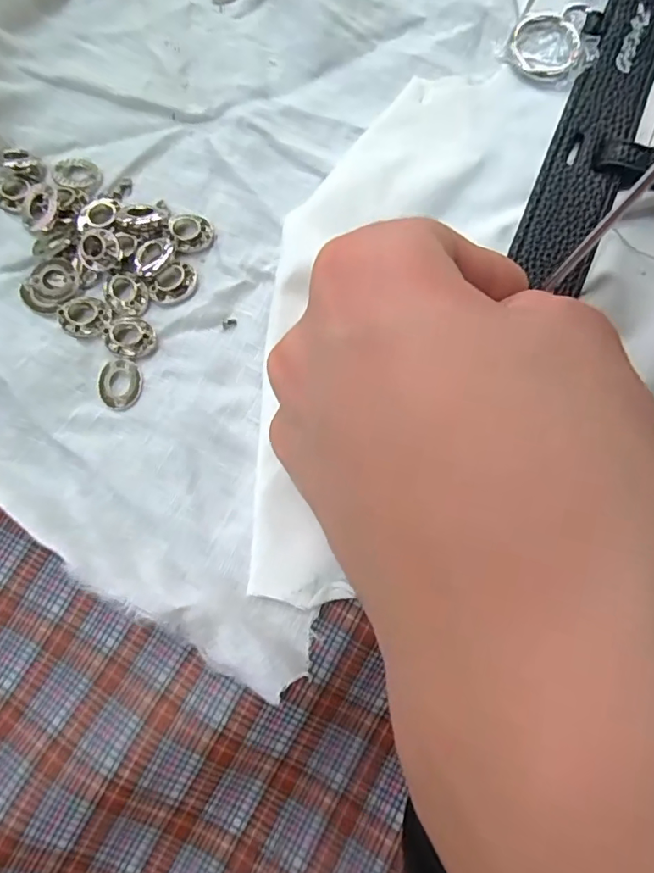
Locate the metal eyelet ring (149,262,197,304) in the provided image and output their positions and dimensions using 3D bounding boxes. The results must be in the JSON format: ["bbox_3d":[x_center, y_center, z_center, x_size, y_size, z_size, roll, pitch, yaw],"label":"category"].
[{"bbox_3d":[-0.052,-0.052,0.175,0.013,0.004,0.015,17,79,3],"label":"metal eyelet ring"}]

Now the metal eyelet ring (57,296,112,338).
[{"bbox_3d":[-0.082,-0.040,0.173,0.017,0.006,0.014,17,79,3],"label":"metal eyelet ring"}]

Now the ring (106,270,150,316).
[{"bbox_3d":[-0.067,-0.048,0.174,0.014,0.004,0.014,0,79,0],"label":"ring"}]

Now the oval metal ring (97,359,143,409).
[{"bbox_3d":[-0.068,-0.018,0.167,0.014,0.004,0.016,6,79,1],"label":"oval metal ring"}]

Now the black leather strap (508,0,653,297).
[{"bbox_3d":[0.122,-0.162,0.191,0.031,0.010,0.237,23,83,10],"label":"black leather strap"}]

